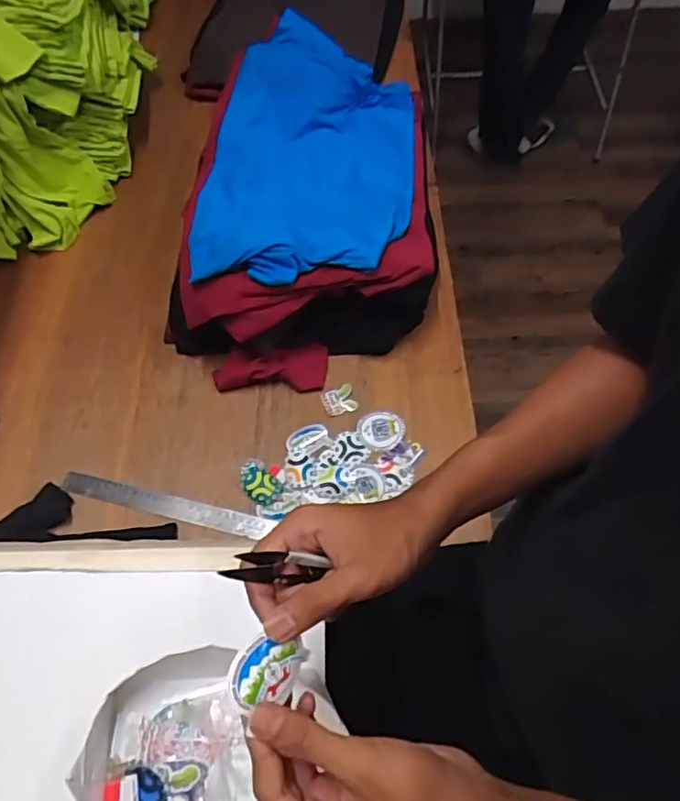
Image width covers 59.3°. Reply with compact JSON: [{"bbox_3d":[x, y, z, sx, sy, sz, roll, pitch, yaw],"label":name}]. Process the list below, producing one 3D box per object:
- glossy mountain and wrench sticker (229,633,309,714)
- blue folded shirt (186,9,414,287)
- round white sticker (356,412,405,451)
[{"bbox_3d":[-0.042,0.156,0.343,0.039,0.006,0.043,38,50,-12],"label":"glossy mountain and wrench sticker"},{"bbox_3d":[-0.043,-0.358,0.901,0.304,0.108,0.493,3,60,4],"label":"blue folded shirt"},{"bbox_3d":[0.057,0.040,0.816,0.063,0.005,0.056,-12,60,-6],"label":"round white sticker"}]

